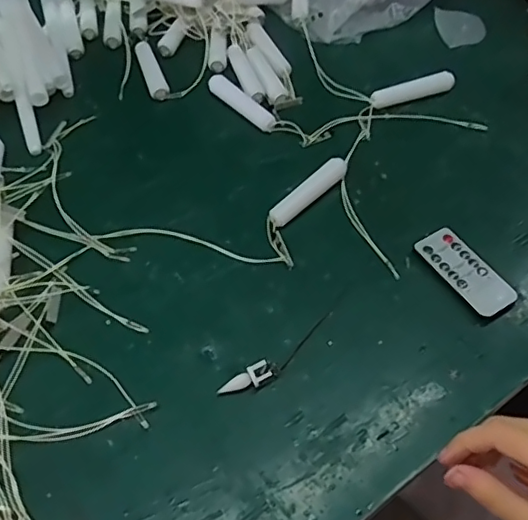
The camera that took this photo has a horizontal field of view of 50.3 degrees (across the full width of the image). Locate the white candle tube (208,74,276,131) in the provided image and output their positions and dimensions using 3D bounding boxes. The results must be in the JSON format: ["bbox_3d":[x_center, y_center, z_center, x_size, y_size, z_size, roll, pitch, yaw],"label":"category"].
[{"bbox_3d":[-0.023,-0.158,0.563,0.018,0.014,0.092,-35,62,-23],"label":"white candle tube"}]

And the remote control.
[{"bbox_3d":[0.161,0.008,0.448,0.039,0.007,0.083,-25,58,-18],"label":"remote control"}]

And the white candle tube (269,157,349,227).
[{"bbox_3d":[0.041,-0.061,0.495,0.094,0.015,0.019,-38,63,-25],"label":"white candle tube"}]

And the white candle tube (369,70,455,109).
[{"bbox_3d":[0.152,-0.174,0.576,0.092,0.018,0.016,-16,56,-12],"label":"white candle tube"}]

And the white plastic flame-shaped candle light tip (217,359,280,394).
[{"bbox_3d":[-0.009,0.083,0.392,0.044,0.012,0.014,-26,59,-18],"label":"white plastic flame-shaped candle light tip"}]

